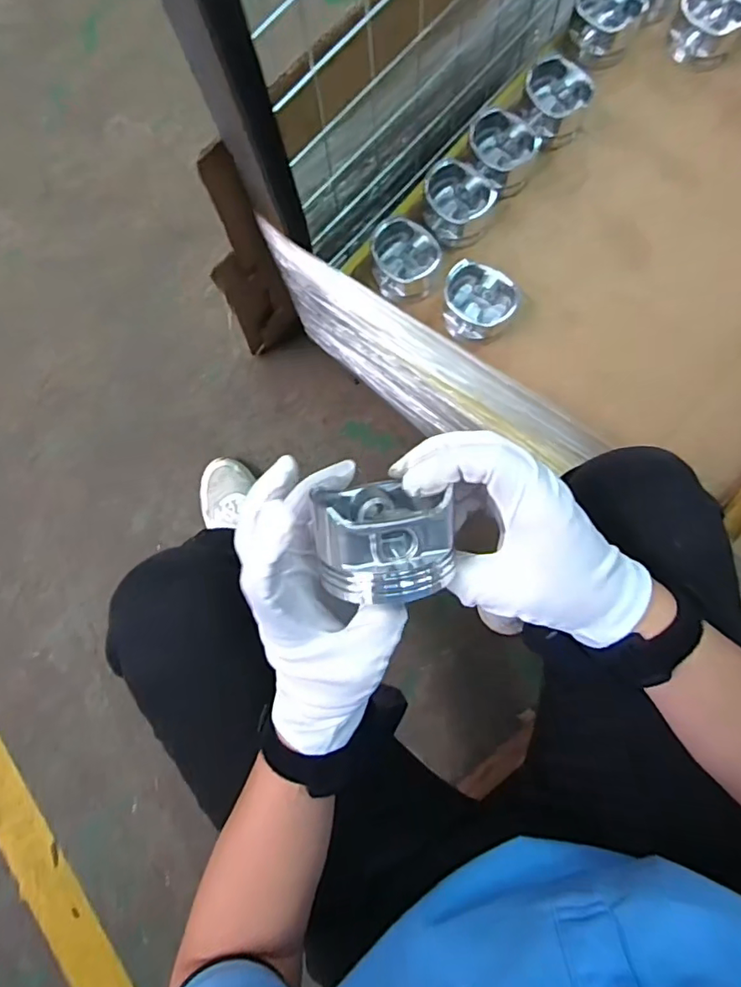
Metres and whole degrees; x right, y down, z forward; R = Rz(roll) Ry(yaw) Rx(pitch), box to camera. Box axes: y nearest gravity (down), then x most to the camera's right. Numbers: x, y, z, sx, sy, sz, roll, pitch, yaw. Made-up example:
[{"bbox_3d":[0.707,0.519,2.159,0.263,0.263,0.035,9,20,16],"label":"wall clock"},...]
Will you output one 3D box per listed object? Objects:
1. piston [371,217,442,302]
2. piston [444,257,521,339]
[{"bbox_3d":[0.040,-0.258,0.612,0.077,0.048,0.078,0,84,3],"label":"piston"},{"bbox_3d":[0.120,-0.207,0.603,0.075,0.059,0.073,0,84,2],"label":"piston"}]

